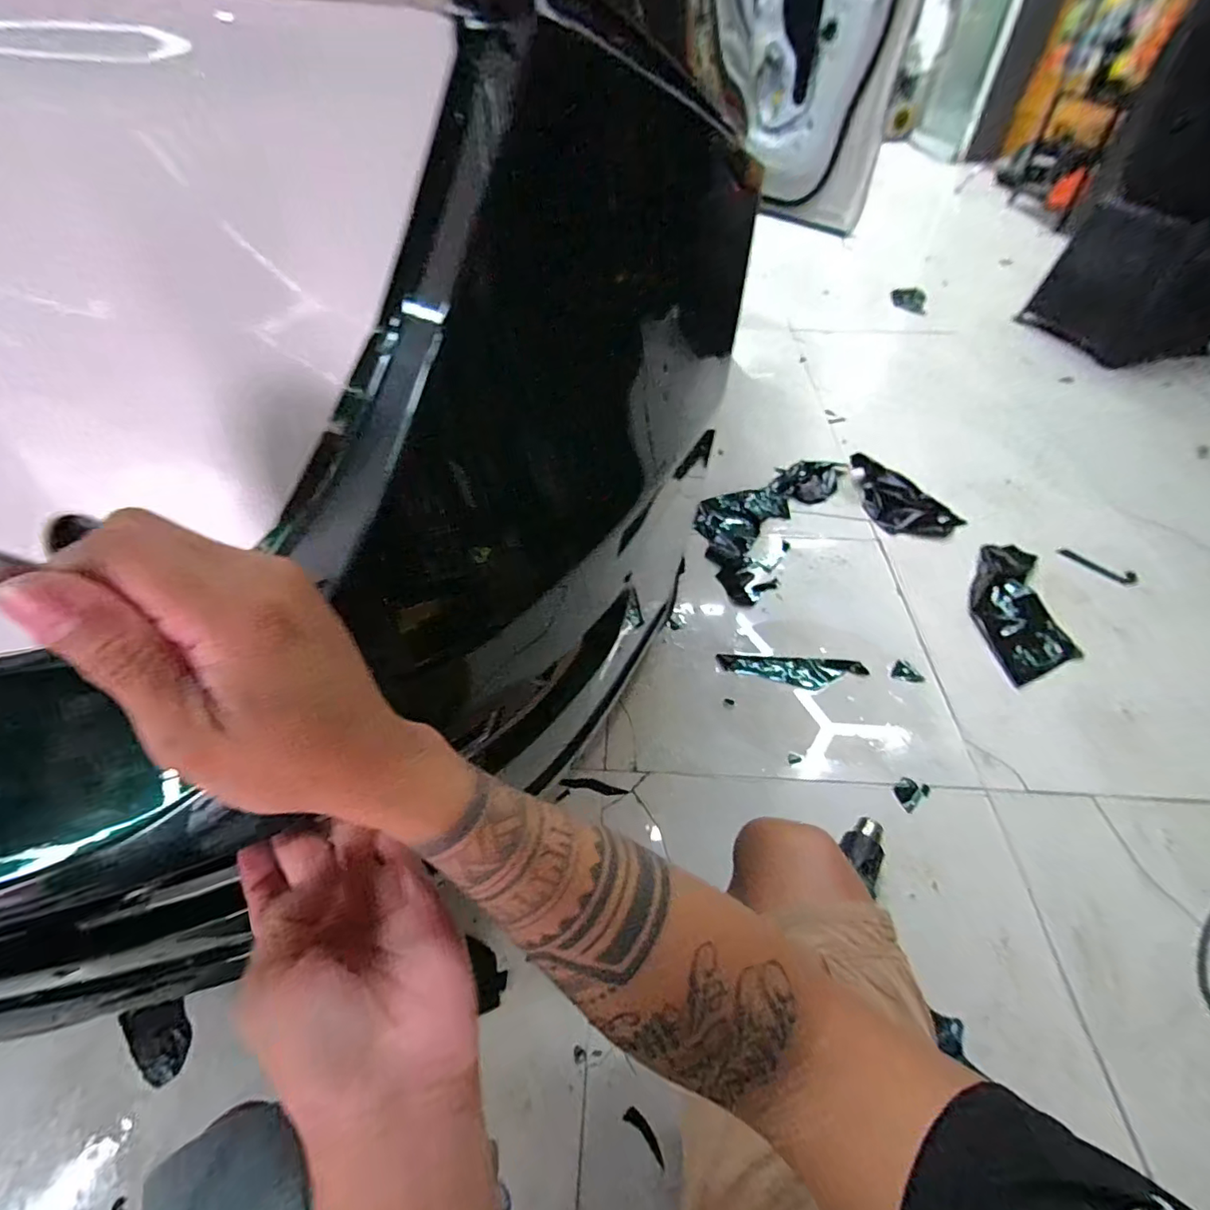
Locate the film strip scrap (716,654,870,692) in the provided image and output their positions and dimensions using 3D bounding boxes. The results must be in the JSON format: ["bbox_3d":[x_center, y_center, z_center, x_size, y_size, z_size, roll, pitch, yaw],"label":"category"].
[{"bbox_3d":[0.357,0.127,1.029,0.264,0.017,0.083,-1,45,-6],"label":"film strip scrap"}]

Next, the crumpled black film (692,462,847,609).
[{"bbox_3d":[0.382,-0.227,1.335,0.237,0.040,0.576,28,53,23],"label":"crumpled black film"}]

